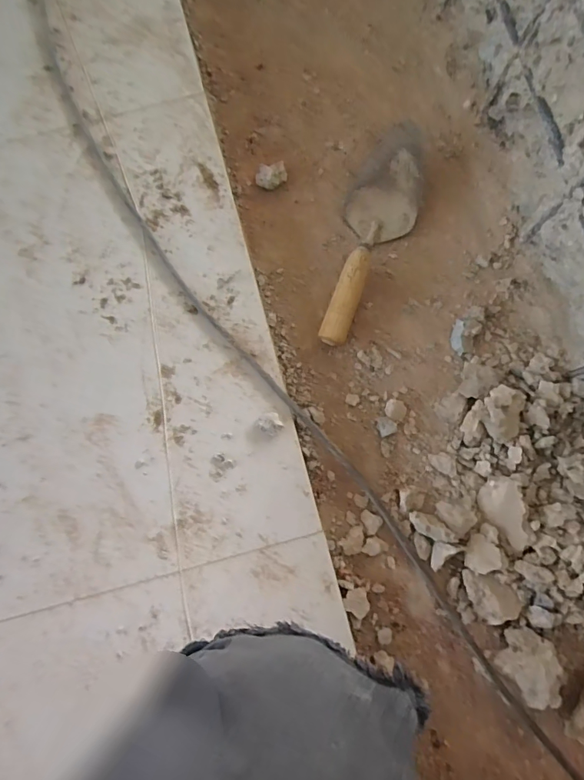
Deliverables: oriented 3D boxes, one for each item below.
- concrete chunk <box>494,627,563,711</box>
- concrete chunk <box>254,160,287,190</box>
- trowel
[{"bbox_3d":[0.250,0.295,0.480,0.063,0.050,0.071,-38,80,-6],"label":"concrete chunk"},{"bbox_3d":[-0.028,-0.290,0.624,0.043,0.017,0.038,-8,78,-1],"label":"concrete chunk"},{"bbox_3d":[0.105,-0.197,0.582,0.095,0.048,0.301,15,79,4],"label":"trowel"}]

